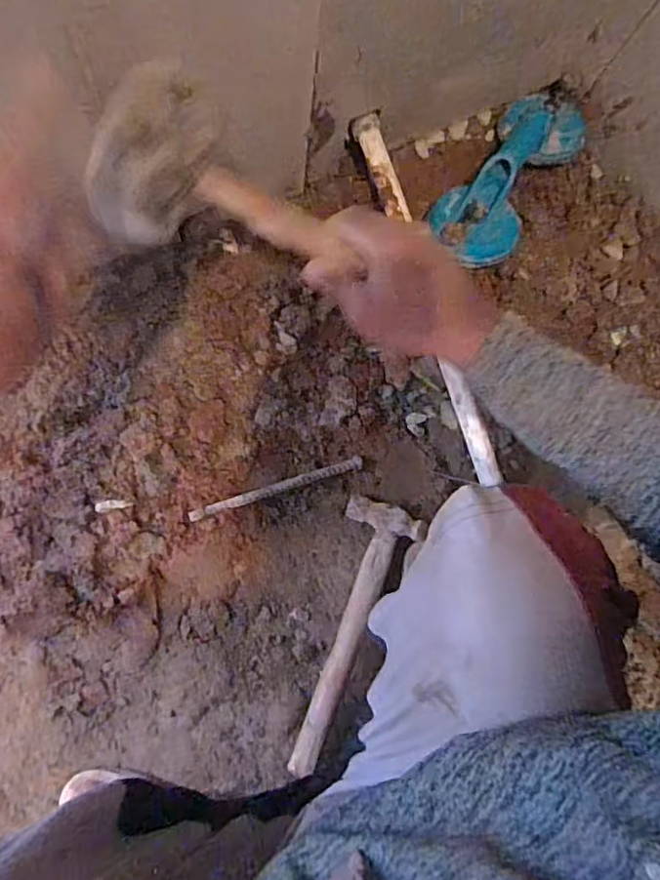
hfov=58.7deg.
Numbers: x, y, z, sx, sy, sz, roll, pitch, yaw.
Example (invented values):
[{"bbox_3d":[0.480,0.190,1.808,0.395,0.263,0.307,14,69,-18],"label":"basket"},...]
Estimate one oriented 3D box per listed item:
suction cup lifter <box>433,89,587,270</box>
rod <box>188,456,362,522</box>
[{"bbox_3d":[0.237,-0.345,0.744,0.113,0.074,0.305,37,63,0],"label":"suction cup lifter"},{"bbox_3d":[-0.061,0.058,0.706,0.216,0.019,0.014,-17,87,-22],"label":"rod"}]

